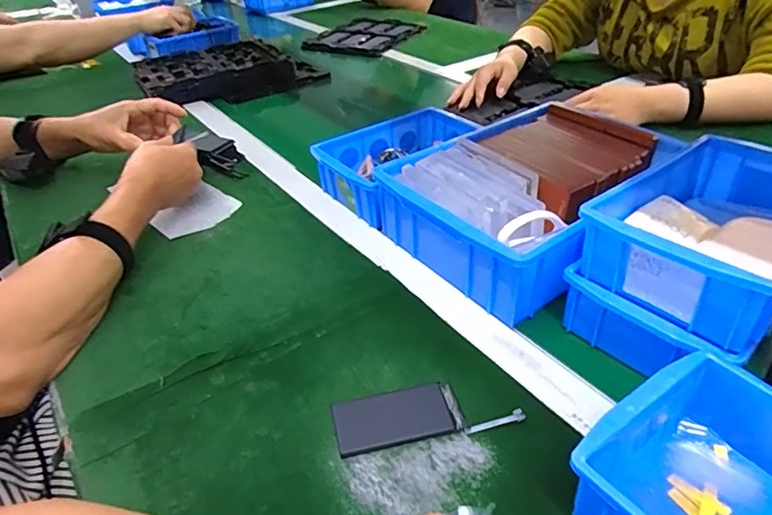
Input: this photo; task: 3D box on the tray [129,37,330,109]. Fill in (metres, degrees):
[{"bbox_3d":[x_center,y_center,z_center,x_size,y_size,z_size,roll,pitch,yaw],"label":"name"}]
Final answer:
[{"bbox_3d":[-0.333,-0.388,1.029,0.327,0.039,0.278,-27,43,-27],"label":"tray"}]

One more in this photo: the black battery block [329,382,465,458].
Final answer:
[{"bbox_3d":[0.008,0.117,0.369,0.091,0.005,0.044,-9,37,-9],"label":"black battery block"}]

